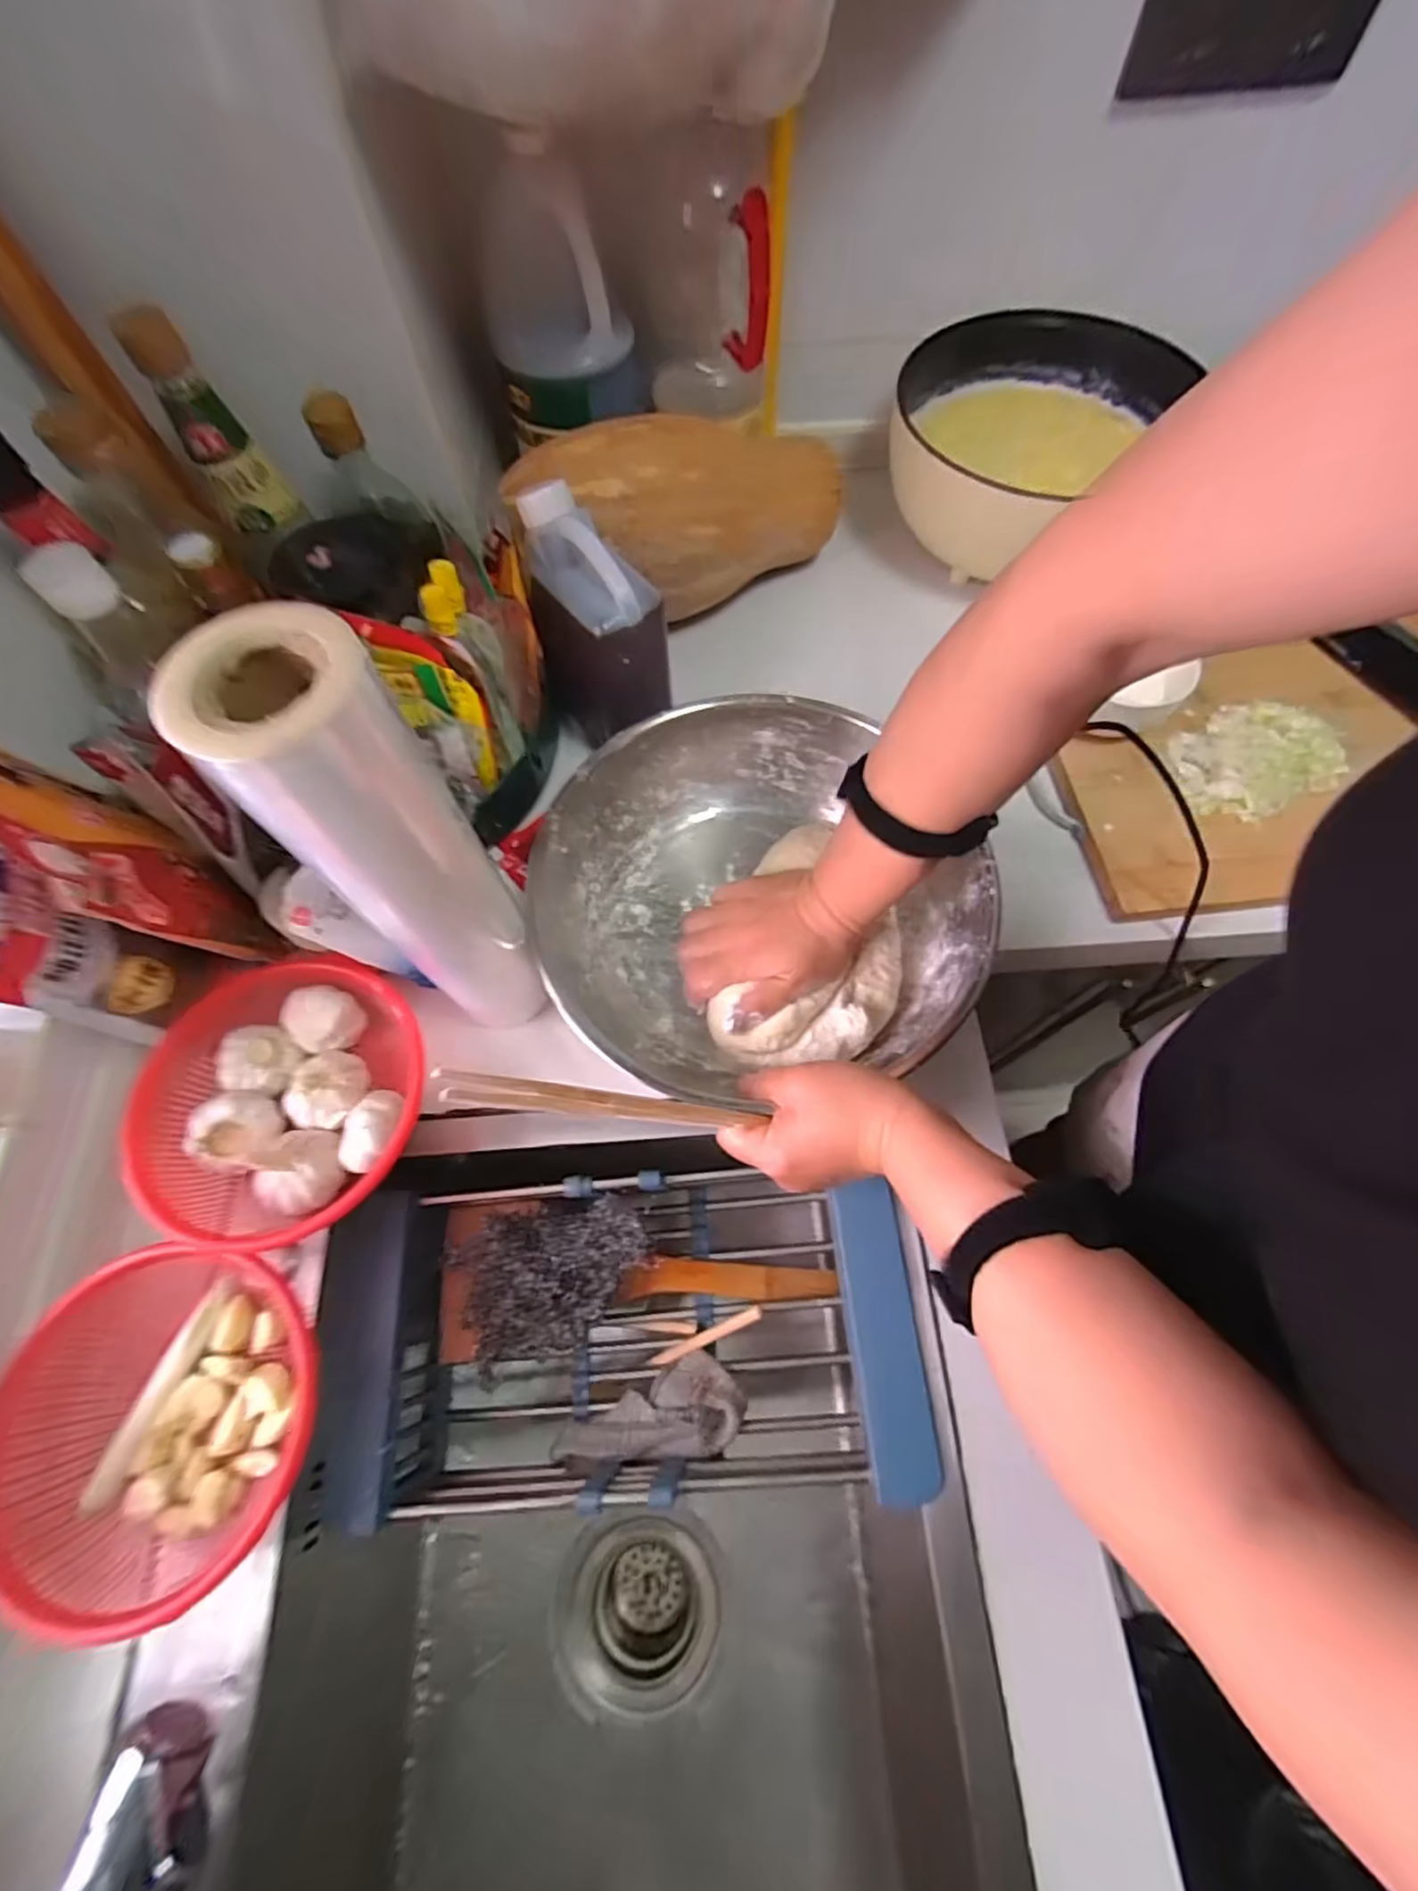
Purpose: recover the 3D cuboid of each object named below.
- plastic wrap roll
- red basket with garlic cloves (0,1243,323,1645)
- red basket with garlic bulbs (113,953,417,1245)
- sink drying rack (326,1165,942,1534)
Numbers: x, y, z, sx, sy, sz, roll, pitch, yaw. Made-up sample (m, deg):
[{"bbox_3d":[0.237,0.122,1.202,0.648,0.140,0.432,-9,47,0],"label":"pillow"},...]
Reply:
[{"bbox_3d":[-0.150,-0.038,0.359,0.070,0.280,0.059,-27,68,-11],"label":"plastic wrap roll"},{"bbox_3d":[-0.303,0.260,0.371,0.146,0.053,0.161,-17,66,-6],"label":"red basket with garlic cloves"},{"bbox_3d":[-0.268,0.098,0.435,0.157,0.054,0.171,-1,65,1],"label":"red basket with garlic bulbs"},{"bbox_3d":[-0.051,0.257,0.460,0.356,0.095,0.184,-5,65,-1],"label":"sink drying rack"}]

